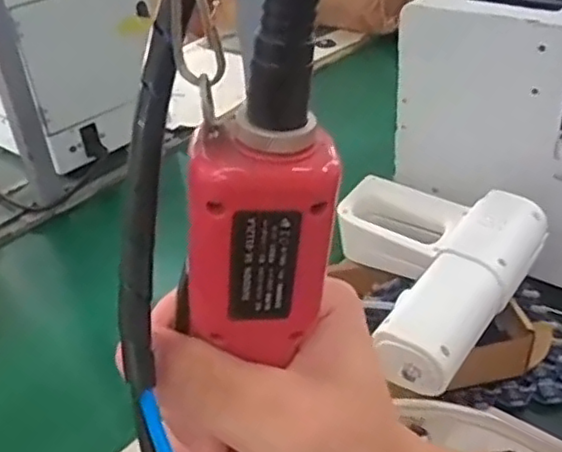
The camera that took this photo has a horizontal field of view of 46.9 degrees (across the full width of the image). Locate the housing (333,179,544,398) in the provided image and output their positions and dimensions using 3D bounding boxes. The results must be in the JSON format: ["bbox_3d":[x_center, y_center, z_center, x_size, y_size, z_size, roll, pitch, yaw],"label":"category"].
[{"bbox_3d":[0.112,0.032,0.571,0.180,0.056,0.209,23,43,34],"label":"housing"}]

